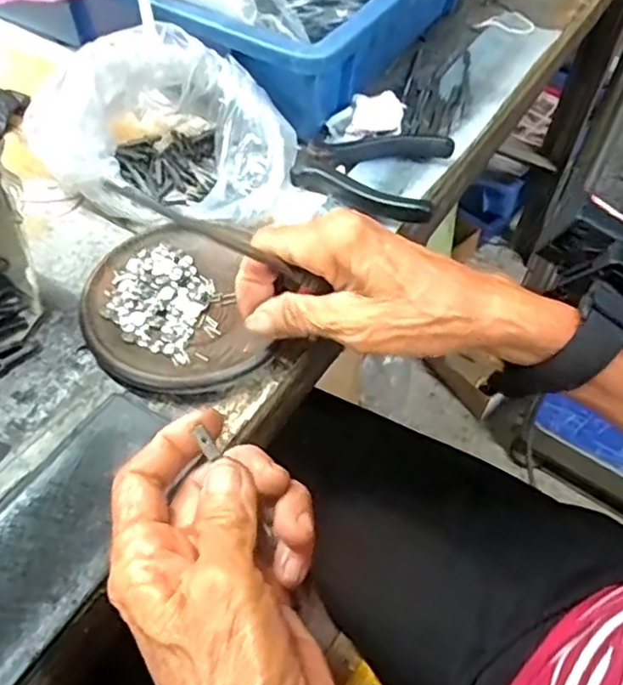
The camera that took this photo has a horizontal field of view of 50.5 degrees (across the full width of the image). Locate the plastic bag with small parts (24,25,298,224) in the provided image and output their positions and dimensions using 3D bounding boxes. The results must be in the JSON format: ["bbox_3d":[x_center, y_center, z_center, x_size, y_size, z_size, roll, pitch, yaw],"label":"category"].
[{"bbox_3d":[-0.085,-0.132,0.401,0.141,0.074,0.109,15,53,9],"label":"plastic bag with small parts"}]

